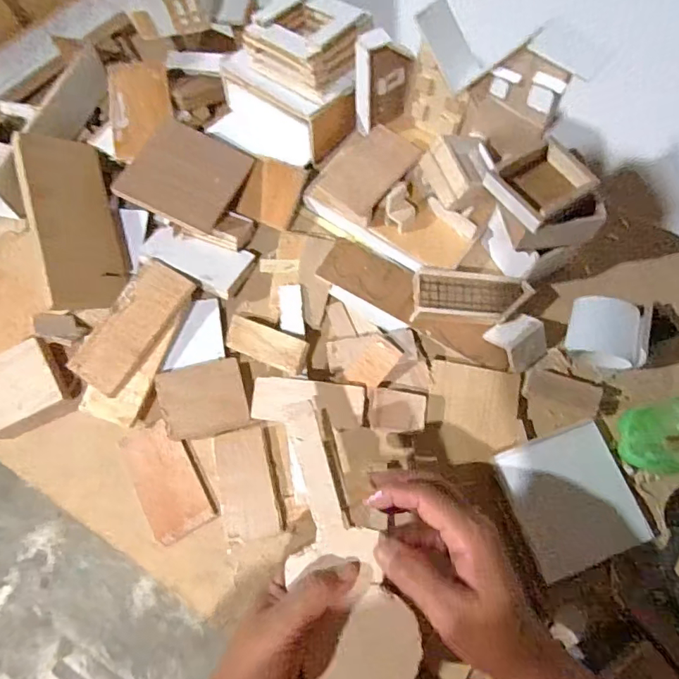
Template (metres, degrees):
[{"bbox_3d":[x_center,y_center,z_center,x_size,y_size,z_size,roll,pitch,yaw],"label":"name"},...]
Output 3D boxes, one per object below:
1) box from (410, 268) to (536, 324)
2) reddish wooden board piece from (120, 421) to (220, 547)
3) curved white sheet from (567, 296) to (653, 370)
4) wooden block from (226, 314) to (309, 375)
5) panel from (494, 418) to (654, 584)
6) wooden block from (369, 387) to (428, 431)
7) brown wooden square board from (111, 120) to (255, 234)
[{"bbox_3d":[0.124,-0.040,0.462,0.107,0.019,0.050,5,70,5],"label":"box"},{"bbox_3d":[-0.150,0.122,0.429,0.059,0.008,0.100,-29,71,-8],"label":"reddish wooden board piece"},{"bbox_3d":[0.242,-0.005,0.442,0.064,0.046,0.054,15,71,9],"label":"curved white sheet"},{"bbox_3d":[-0.069,0.004,0.457,0.083,0.013,0.031,21,72,23],"label":"wooden block"},{"bbox_3d":[0.193,0.130,0.404,0.099,0.015,0.102,-18,70,-3],"label":"panel"},{"bbox_3d":[0.050,0.062,0.428,0.049,0.013,0.036,3,70,5],"label":"wooden block"},{"bbox_3d":[-0.153,-0.166,0.490,0.103,0.008,0.101,25,69,3],"label":"brown wooden square board"}]

